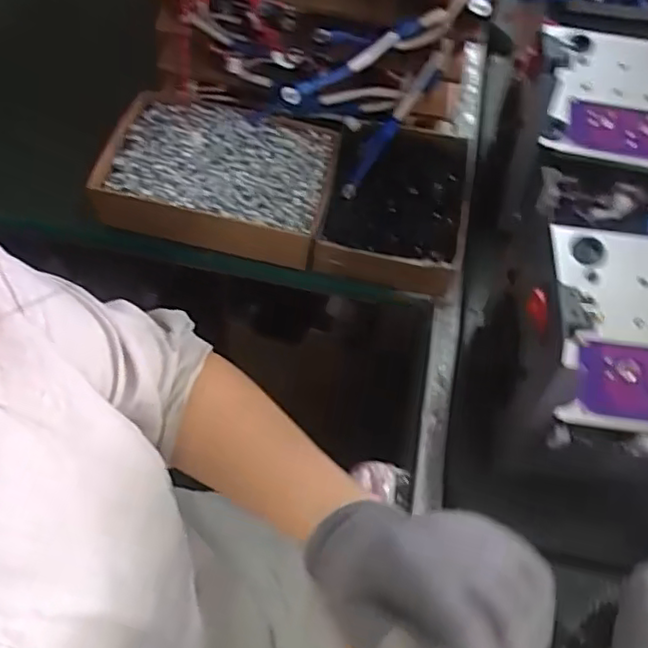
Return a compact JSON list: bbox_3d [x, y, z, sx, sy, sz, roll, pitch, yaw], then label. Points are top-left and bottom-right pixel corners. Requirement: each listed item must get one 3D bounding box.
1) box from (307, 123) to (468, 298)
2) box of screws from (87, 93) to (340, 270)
[{"bbox_3d":[0.070,-0.121,0.640,0.132,0.043,0.177,12,59,3],"label":"box"},{"bbox_3d":[-0.104,-0.145,0.647,0.212,0.044,0.145,12,59,3],"label":"box of screws"}]

